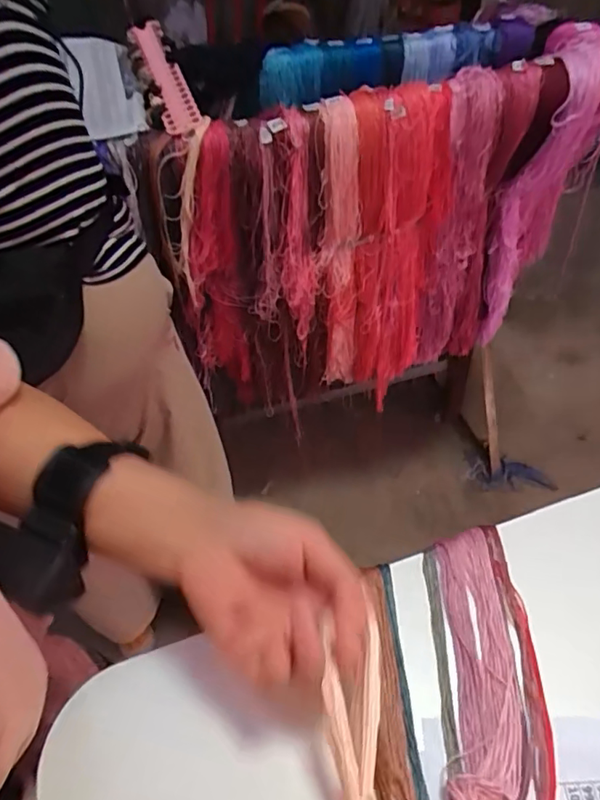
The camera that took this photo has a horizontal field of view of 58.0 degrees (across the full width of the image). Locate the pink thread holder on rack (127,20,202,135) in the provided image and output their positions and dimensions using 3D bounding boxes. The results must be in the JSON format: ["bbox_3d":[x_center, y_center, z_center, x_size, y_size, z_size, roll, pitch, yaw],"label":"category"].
[{"bbox_3d":[-0.215,-0.512,0.858,0.055,0.016,0.233,-25,71,7],"label":"pink thread holder on rack"}]

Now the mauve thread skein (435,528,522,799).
[{"bbox_3d":[0.105,0.153,0.323,0.039,0.014,0.166,2,43,9],"label":"mauve thread skein"}]

